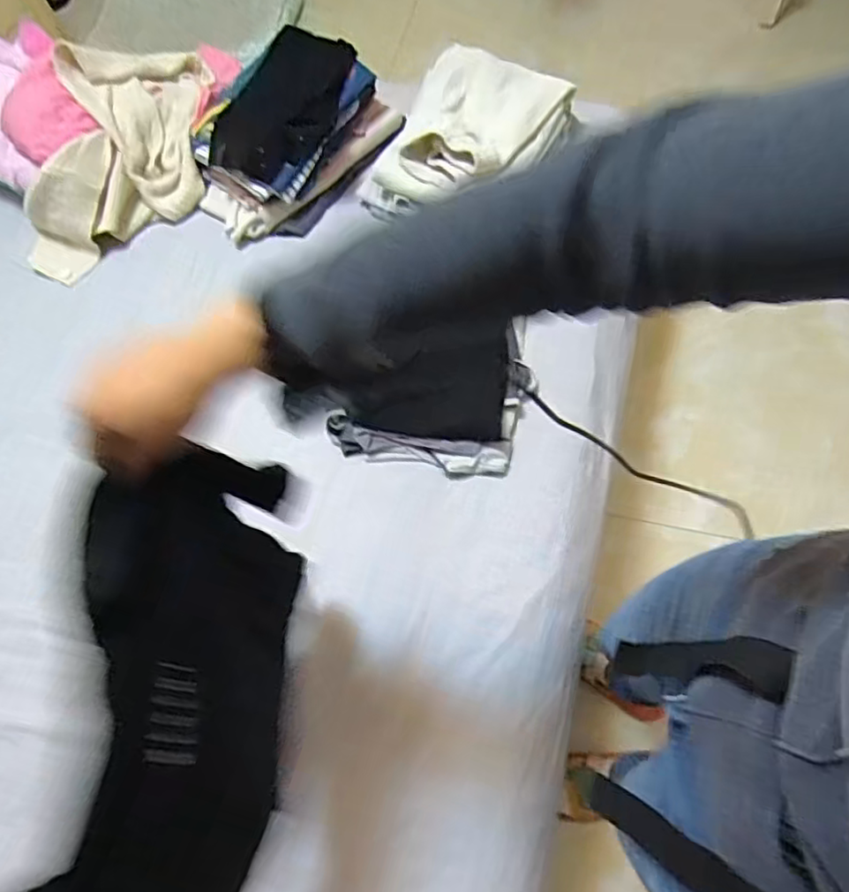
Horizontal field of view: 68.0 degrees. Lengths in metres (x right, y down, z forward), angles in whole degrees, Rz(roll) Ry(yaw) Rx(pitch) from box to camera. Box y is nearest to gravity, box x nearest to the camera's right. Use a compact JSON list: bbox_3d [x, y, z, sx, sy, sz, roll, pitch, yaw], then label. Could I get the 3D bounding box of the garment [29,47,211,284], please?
[{"bbox_3d":[-0.588,-0.567,1.192,0.329,0.211,0.450,-6,65,3],"label":"garment"}]

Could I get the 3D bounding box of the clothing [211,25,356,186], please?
[{"bbox_3d":[-0.257,-0.605,1.122,0.194,0.062,0.298,30,85,23],"label":"clothing"}]

